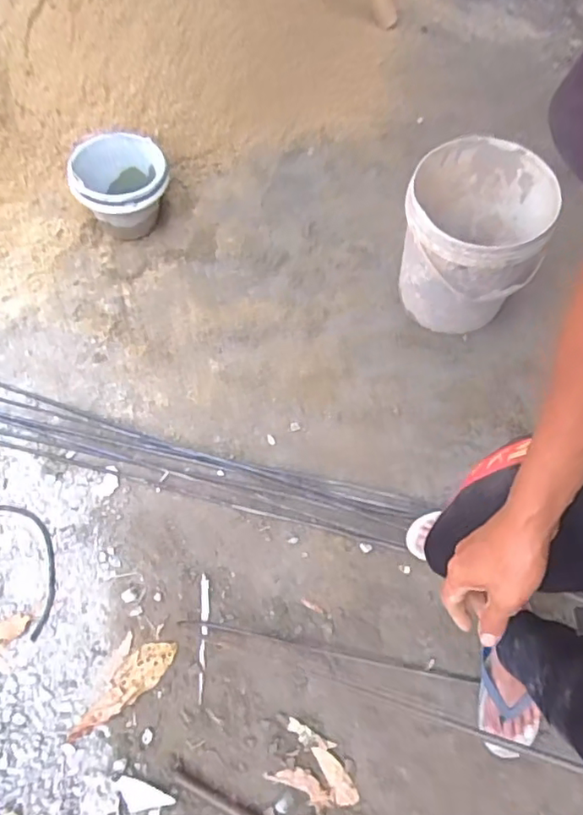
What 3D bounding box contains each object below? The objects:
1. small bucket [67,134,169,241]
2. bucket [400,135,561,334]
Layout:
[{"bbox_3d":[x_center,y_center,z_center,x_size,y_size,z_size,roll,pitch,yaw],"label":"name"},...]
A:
[{"bbox_3d":[-0.486,-0.637,1.644,0.258,0.193,0.245,-1,64,3],"label":"small bucket"},{"bbox_3d":[0.426,-0.394,1.389,0.323,0.349,0.333,18,66,11],"label":"bucket"}]

